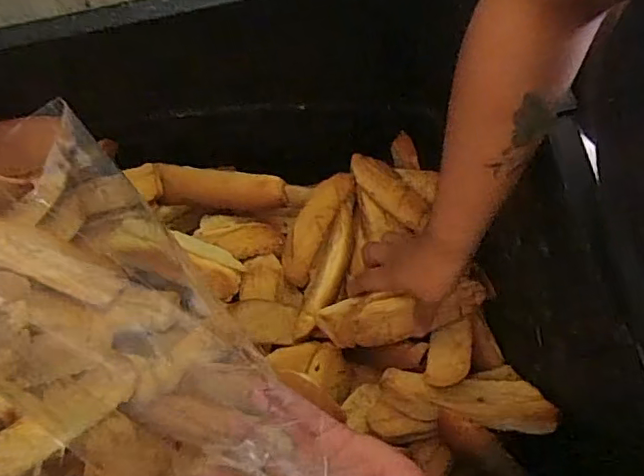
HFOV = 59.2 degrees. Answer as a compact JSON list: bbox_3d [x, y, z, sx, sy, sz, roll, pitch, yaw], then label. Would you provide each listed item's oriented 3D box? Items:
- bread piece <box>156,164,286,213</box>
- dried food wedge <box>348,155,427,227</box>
[{"bbox_3d":[-0.102,-0.052,0.593,0.127,0.034,0.037,2,73,3],"label":"bread piece"},{"bbox_3d":[0.071,-0.053,0.608,0.037,0.016,0.107,-39,63,-9],"label":"dried food wedge"}]

